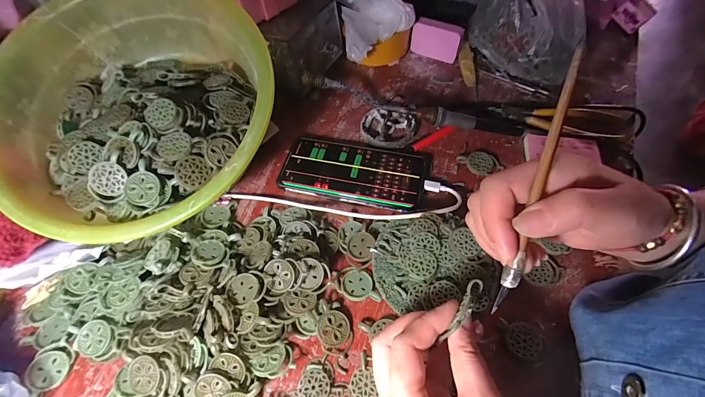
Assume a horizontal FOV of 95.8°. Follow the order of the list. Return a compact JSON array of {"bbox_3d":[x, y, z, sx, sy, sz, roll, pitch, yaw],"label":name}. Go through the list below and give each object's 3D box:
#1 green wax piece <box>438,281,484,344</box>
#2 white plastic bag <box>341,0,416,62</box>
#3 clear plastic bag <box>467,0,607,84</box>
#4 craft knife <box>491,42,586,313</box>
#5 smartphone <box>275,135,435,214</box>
[{"bbox_3d":[0.075,0.073,0.213,0.004,0.016,0.050,46,61,-5],"label":"green wax piece"},{"bbox_3d":[0.035,-0.251,0.421,0.090,0.053,0.131,0,58,2],"label":"white plastic bag"},{"bbox_3d":[0.239,-0.239,0.425,0.154,0.111,0.121,26,63,18],"label":"clear plastic bag"},{"bbox_3d":[0.109,-0.008,0.186,0.009,0.004,0.157,15,96,12],"label":"craft knife"},{"bbox_3d":[0.003,-0.034,0.372,0.163,0.014,0.083,10,59,9],"label":"smartphone"}]

